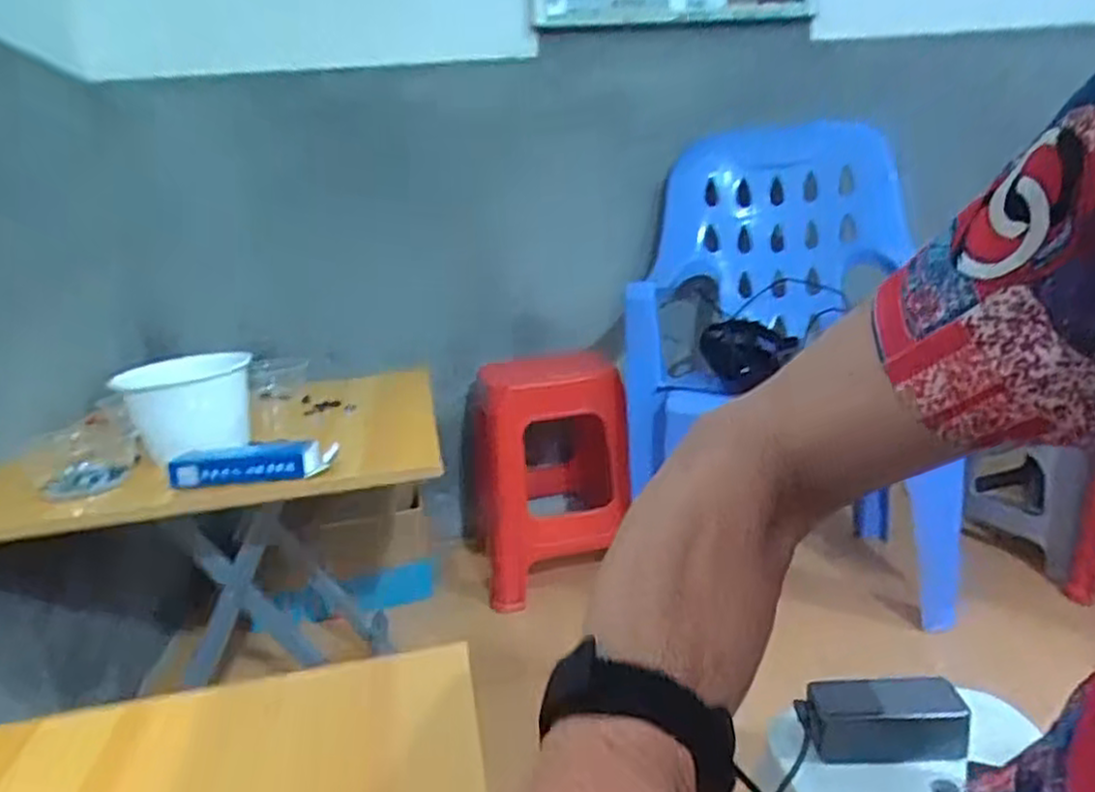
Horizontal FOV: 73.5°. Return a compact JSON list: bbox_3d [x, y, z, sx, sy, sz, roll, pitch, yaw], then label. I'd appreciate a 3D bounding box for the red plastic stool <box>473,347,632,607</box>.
[{"bbox_3d":[0.006,0.164,1.685,0.339,0.473,0.401,-6,13,-7],"label":"red plastic stool"}]

